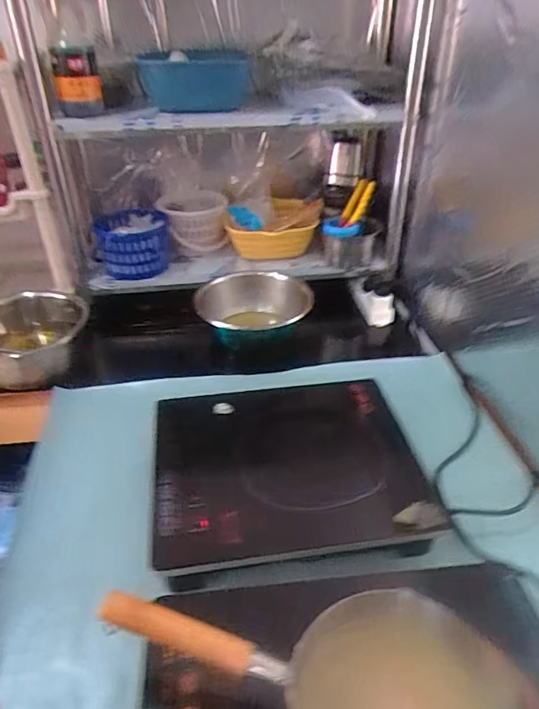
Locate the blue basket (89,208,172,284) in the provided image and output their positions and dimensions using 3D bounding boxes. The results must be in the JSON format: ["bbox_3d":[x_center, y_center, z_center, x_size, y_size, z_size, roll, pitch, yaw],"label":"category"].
[{"bbox_3d":[-0.329,-0.260,1.225,0.180,0.112,0.150,-9,36,-11],"label":"blue basket"}]

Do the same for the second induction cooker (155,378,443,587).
[{"bbox_3d":[0.023,0.171,0.767,0.372,0.050,0.334,-5,35,-7],"label":"second induction cooker"}]

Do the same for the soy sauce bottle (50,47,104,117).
[{"bbox_3d":[-0.376,-0.534,1.000,0.084,0.109,0.069,-12,36,-15],"label":"soy sauce bottle"}]

